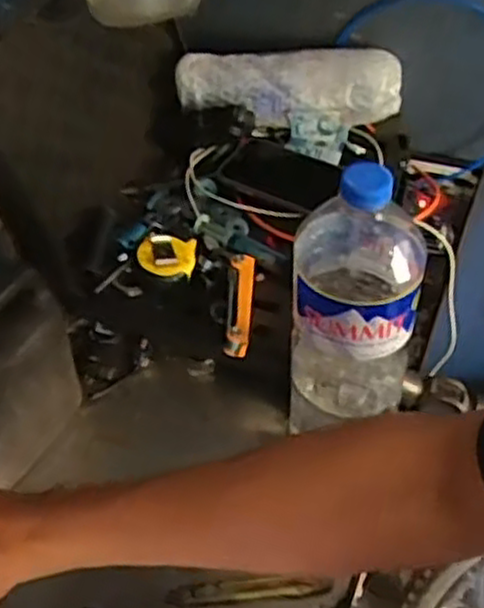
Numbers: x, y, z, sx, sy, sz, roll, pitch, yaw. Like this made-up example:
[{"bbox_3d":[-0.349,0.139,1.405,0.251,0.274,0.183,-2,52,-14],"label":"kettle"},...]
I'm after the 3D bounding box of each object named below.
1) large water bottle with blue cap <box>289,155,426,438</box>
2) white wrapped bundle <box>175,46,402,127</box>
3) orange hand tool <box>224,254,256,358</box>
[{"bbox_3d":[0.082,0.014,0.561,0.089,0.269,0.084,8,49,8],"label":"large water bottle with blue cap"},{"bbox_3d":[0.054,-0.248,0.863,0.252,0.071,0.057,4,49,5],"label":"white wrapped bundle"},{"bbox_3d":[-0.001,-0.001,0.717,0.022,0.030,0.108,2,49,4],"label":"orange hand tool"}]

